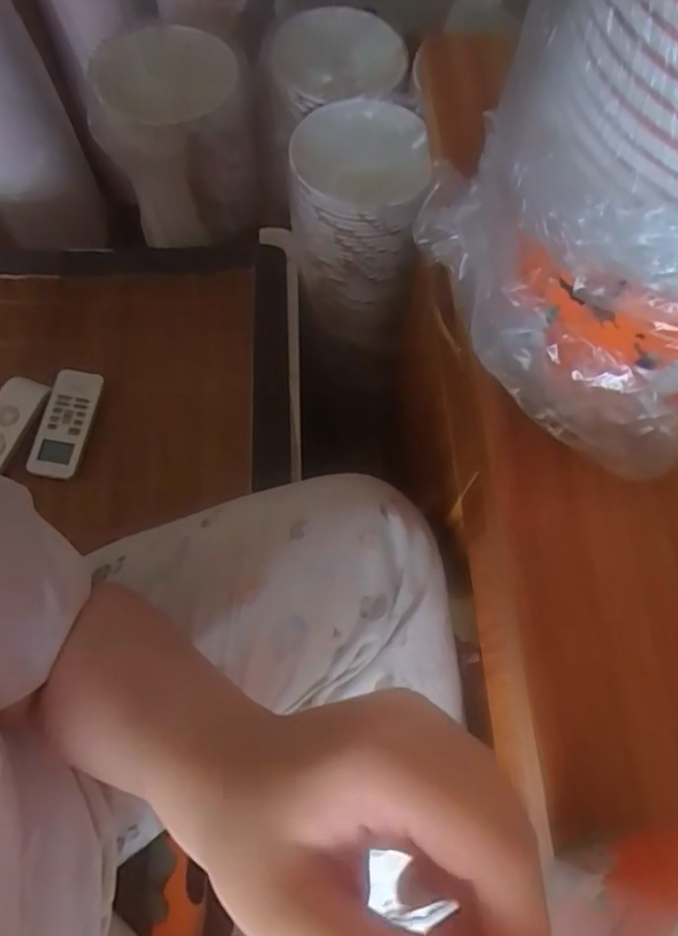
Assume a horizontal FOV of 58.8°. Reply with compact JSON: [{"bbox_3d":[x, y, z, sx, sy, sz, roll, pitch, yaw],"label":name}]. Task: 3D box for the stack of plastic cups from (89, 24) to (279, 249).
[{"bbox_3d":[-0.200,-0.423,0.788,0.206,0.237,0.157,-18,69,-10],"label":"stack of plastic cups"}]

